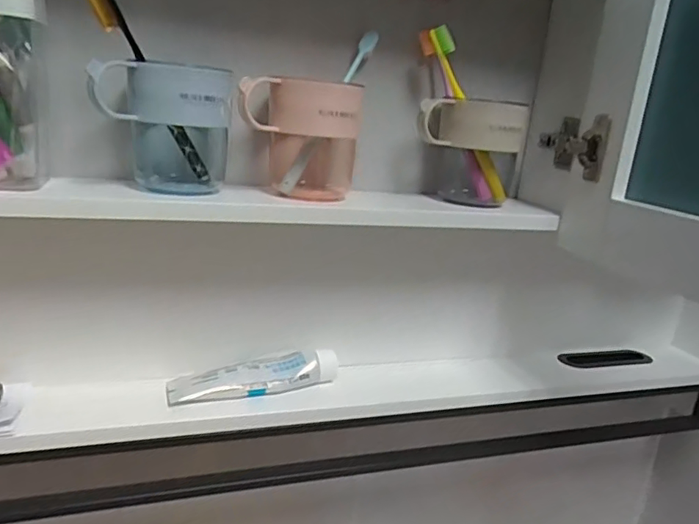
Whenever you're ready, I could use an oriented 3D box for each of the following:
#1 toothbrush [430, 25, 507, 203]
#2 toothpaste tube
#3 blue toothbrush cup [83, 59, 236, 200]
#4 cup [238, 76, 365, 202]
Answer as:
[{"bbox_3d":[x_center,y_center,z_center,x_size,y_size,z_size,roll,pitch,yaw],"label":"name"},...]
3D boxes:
[{"bbox_3d":[0.119,-0.141,0.554,0.017,0.179,0.018,-25,17,3],"label":"toothbrush"},{"bbox_3d":[-0.090,0.110,0.551,0.162,0.031,0.040,0,17,-20],"label":"toothpaste tube"},{"bbox_3d":[-0.154,-0.110,0.474,0.105,0.102,0.068,2,17,-15],"label":"blue toothbrush cup"},{"bbox_3d":[-0.041,-0.111,0.506,0.098,0.102,0.074,6,16,0],"label":"cup"}]

